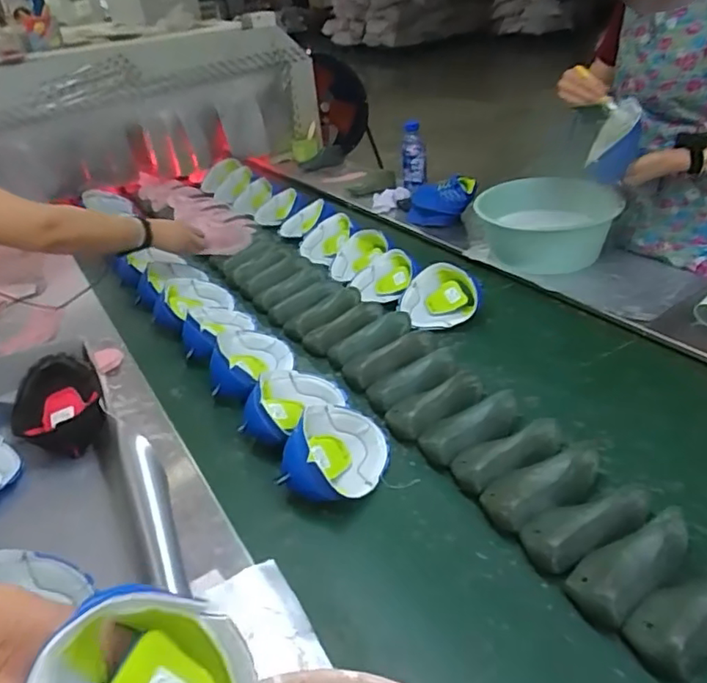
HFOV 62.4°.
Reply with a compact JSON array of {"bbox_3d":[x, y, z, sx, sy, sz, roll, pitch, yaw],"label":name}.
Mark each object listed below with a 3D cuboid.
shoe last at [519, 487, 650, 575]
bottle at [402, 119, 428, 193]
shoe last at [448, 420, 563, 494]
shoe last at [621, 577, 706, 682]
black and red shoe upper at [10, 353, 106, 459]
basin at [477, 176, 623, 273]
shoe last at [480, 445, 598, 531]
[{"bbox_3d":[0.287,0.218,0.719,0.166,0.055,0.075,-19,34,-16],"label":"shoe last"},{"bbox_3d":[0.179,-0.555,1.737,0.072,0.174,0.060,-7,32,2],"label":"bottle"},{"bbox_3d":[0.216,0.157,0.825,0.163,0.051,0.073,-18,34,-16],"label":"shoe last"},{"bbox_3d":[0.357,0.278,0.608,0.153,0.056,0.068,-23,35,-22],"label":"shoe last"},{"bbox_3d":[-0.457,0.103,0.913,0.133,0.042,0.161,-36,65,-10],"label":"black and red shoe upper"},{"bbox_3d":[0.430,-0.266,1.356,0.303,0.127,0.303,-6,32,4],"label":"basin"},{"bbox_3d":[0.250,0.189,0.781,0.165,0.052,0.076,-20,34,-19],"label":"shoe last"}]

